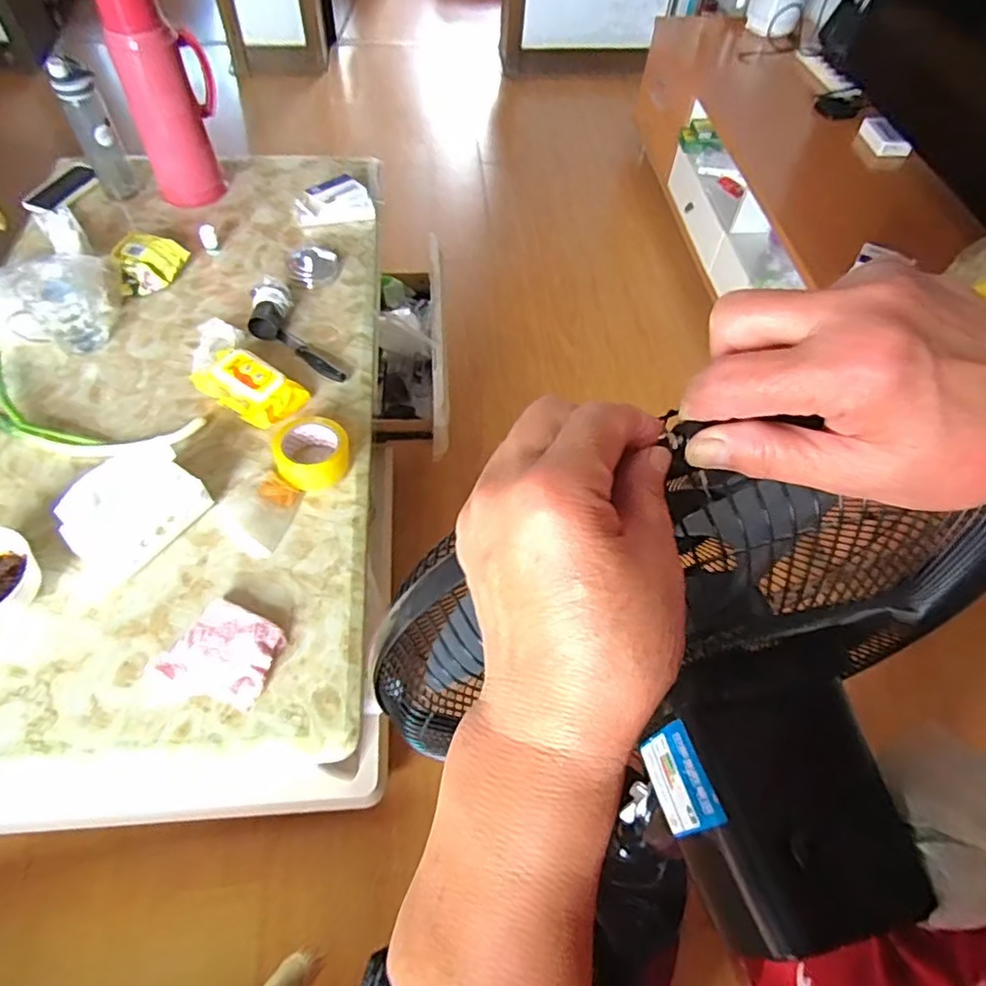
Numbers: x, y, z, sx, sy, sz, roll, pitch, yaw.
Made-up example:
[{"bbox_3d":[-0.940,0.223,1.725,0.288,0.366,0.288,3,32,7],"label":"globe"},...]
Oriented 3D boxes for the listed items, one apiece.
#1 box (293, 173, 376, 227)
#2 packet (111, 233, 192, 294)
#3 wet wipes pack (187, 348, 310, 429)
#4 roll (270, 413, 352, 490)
[{"bbox_3d":[-0.321,-0.581,1.284,0.154,0.060,0.067,-17,59,-14],"label":"box"},{"bbox_3d":[-0.626,-0.415,1.156,0.117,0.055,0.102,4,56,-1],"label":"packet"},{"bbox_3d":[-0.397,-0.176,1.012,0.175,0.062,0.096,26,59,13],"label":"wet wipes pack"},{"bbox_3d":[-0.275,-0.059,0.951,0.115,0.051,0.111,2,56,-3],"label":"roll"}]

